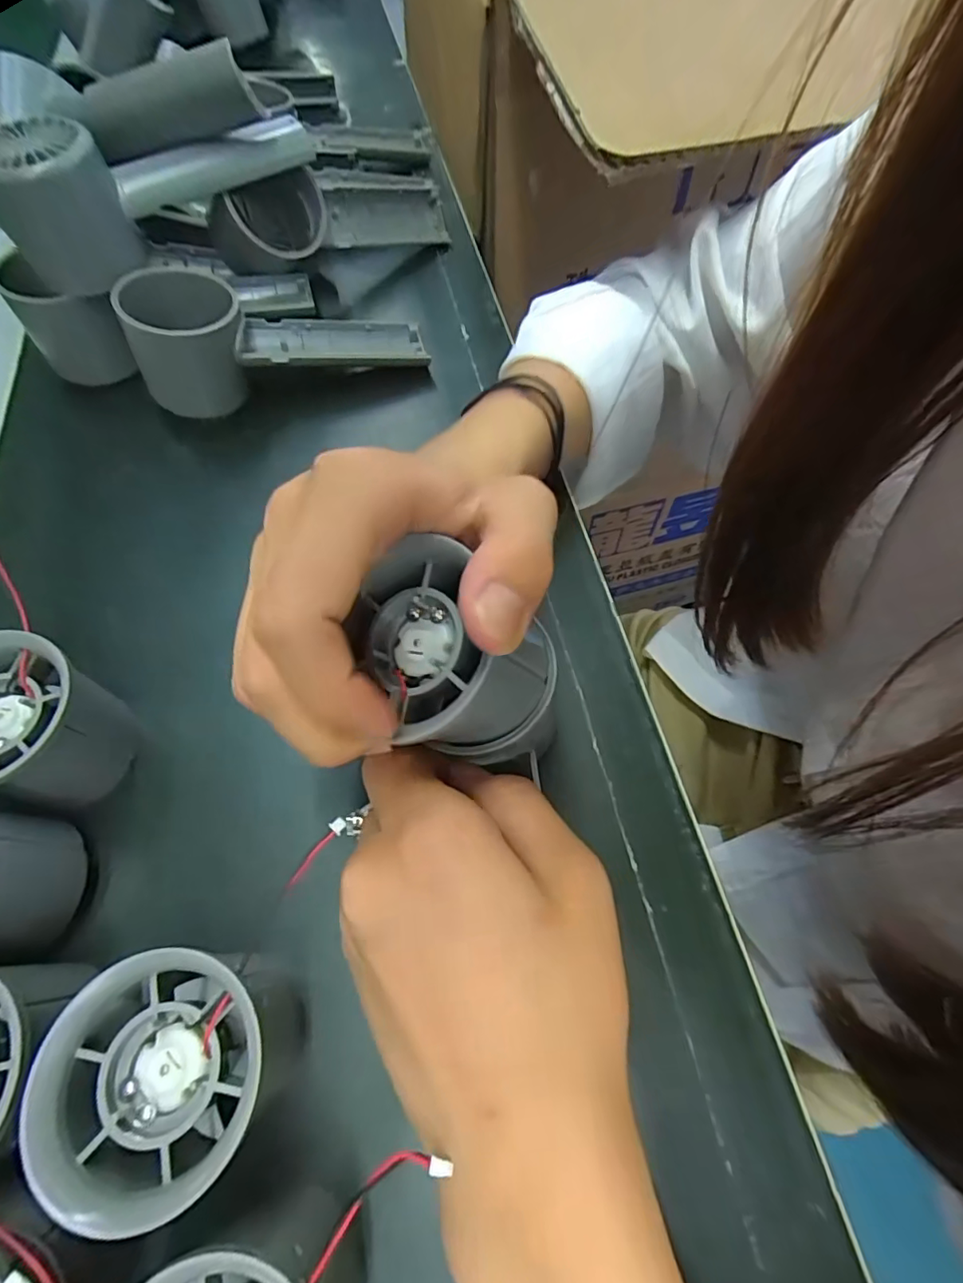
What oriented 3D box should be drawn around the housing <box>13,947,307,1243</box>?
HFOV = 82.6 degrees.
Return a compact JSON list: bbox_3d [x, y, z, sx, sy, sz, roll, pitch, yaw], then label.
[{"bbox_3d":[-0.085,0.122,0.160,0.054,0.063,0.053,0,64,1],"label":"housing"}]

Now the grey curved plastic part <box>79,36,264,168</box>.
[{"bbox_3d":[-0.167,-0.286,0.292,0.141,0.034,0.018,15,59,29],"label":"grey curved plastic part"}]

